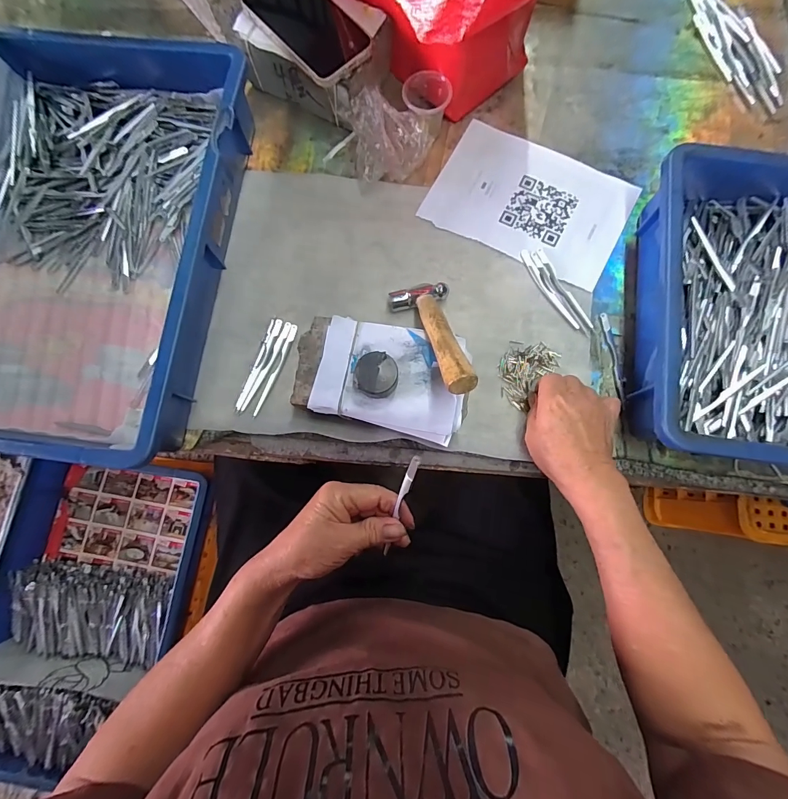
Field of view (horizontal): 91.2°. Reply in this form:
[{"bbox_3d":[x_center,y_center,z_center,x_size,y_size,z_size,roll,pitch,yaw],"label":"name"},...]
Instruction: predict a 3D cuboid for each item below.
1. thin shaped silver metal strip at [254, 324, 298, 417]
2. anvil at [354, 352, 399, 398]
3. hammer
[{"bbox_3d":[-0.124,-0.032,0.404,0.008,0.008,0.102,20,81,4],"label":"thin shaped silver metal strip"},{"bbox_3d":[-0.016,-0.021,0.346,0.037,0.020,0.039,0,81,0],"label":"anvil"},{"bbox_3d":[0.040,-0.062,0.353,0.058,0.017,0.152,-15,43,-2],"label":"hammer"}]

